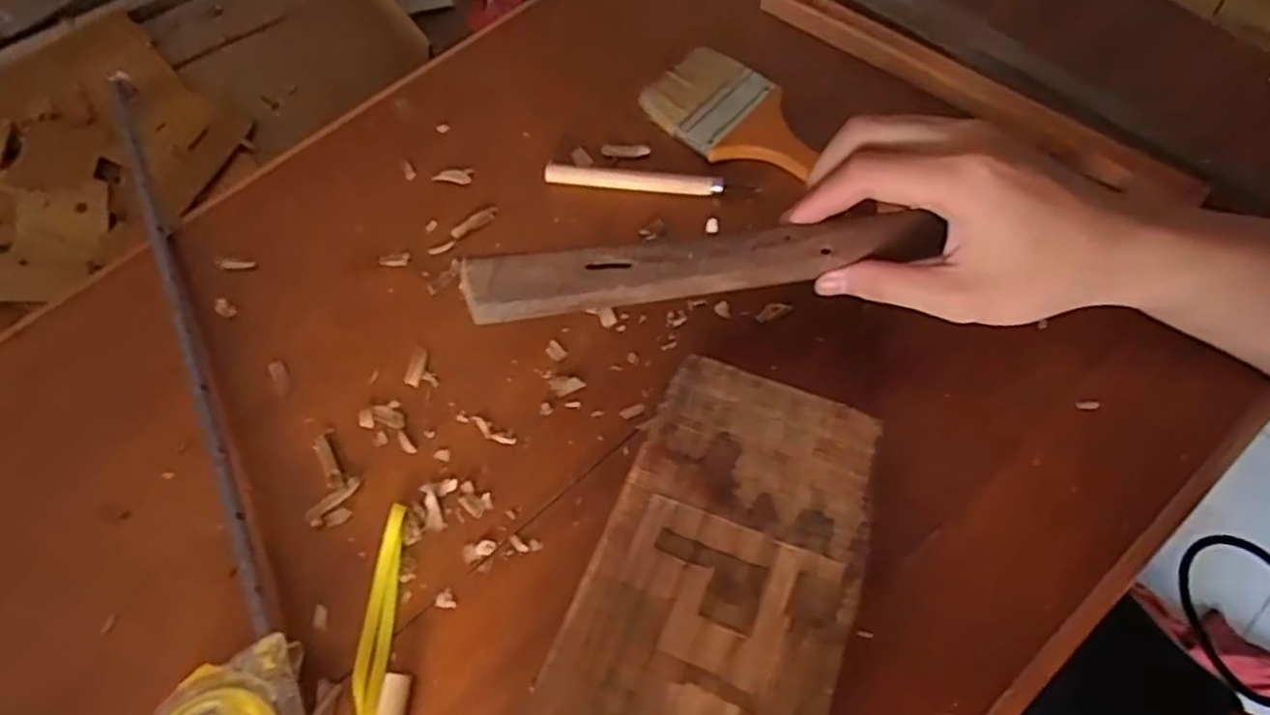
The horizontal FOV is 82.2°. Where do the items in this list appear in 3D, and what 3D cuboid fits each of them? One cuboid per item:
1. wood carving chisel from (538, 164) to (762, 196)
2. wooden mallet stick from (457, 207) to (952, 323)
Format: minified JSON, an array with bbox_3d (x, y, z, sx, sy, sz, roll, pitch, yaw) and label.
[{"bbox_3d":[0.008,-0.107,0.437,0.127,0.009,0.013,8,67,7],"label":"wood carving chisel"},{"bbox_3d":[0.034,-0.043,0.328,0.214,0.020,0.025,-9,66,-11],"label":"wooden mallet stick"}]

